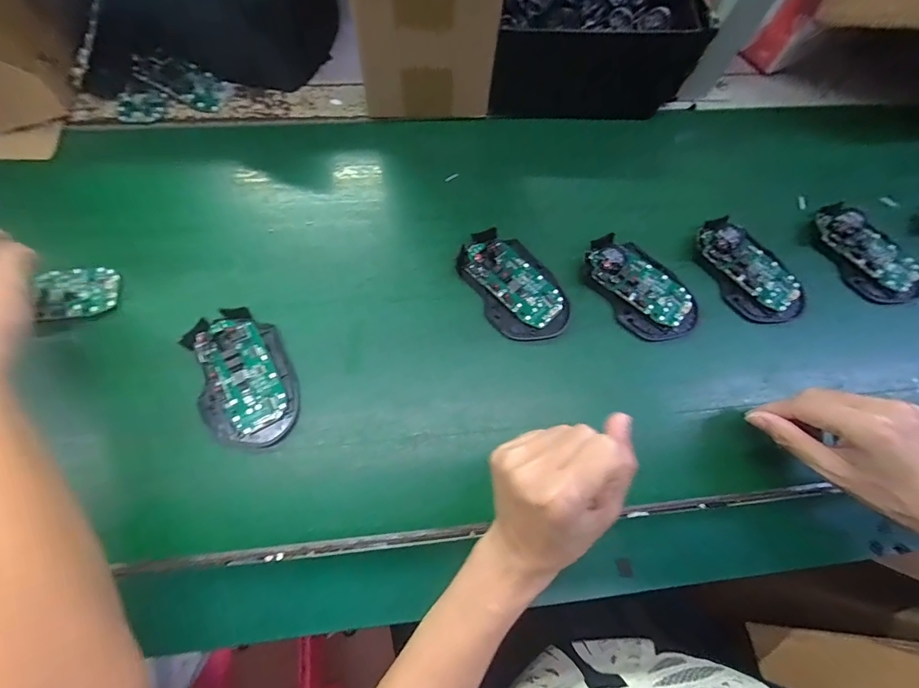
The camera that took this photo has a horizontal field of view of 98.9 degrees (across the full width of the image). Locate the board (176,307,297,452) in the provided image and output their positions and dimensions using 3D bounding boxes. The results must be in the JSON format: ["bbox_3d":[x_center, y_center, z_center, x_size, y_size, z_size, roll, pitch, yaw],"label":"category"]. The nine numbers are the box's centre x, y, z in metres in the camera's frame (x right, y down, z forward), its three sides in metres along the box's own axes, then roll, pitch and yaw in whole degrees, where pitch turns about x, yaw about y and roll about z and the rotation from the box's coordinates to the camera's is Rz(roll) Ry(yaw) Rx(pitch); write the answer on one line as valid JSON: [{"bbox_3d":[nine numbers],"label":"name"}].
[{"bbox_3d":[-0.176,0.027,0.320,0.071,0.017,0.115,-21,77,-7],"label":"board"}]

